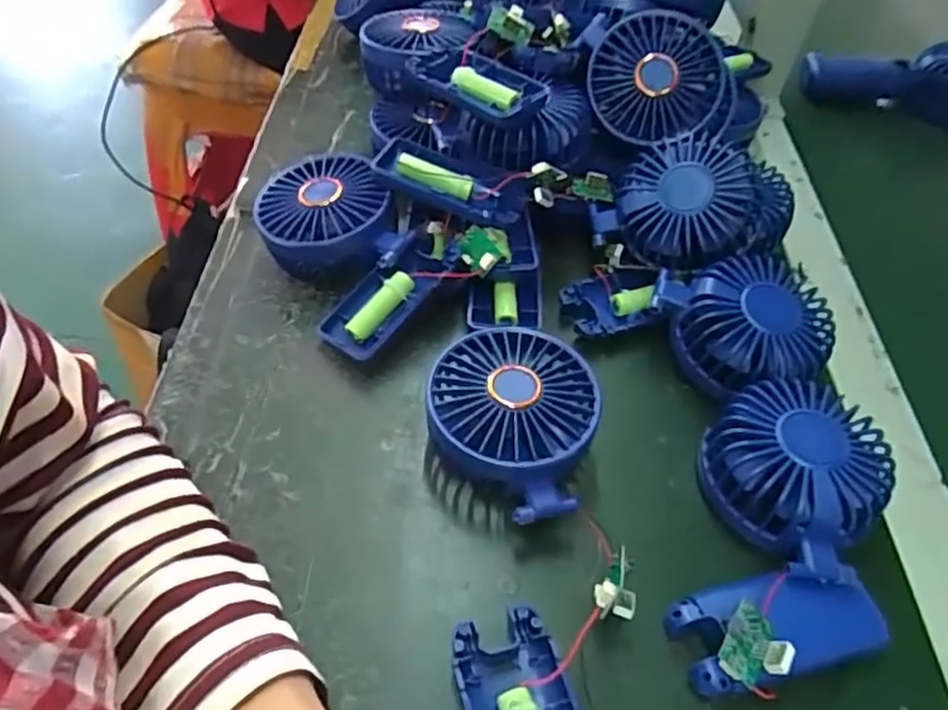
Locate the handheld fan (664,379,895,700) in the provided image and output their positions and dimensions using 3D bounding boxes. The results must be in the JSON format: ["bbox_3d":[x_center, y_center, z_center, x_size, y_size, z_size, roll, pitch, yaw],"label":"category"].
[{"bbox_3d":[0.150,0.085,0.324,0.091,0.046,0.156,17,52,10],"label":"handheld fan"}]

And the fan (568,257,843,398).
[{"bbox_3d":[0.132,-0.026,0.409,0.151,0.046,0.077,12,49,28],"label":"fan"}]

